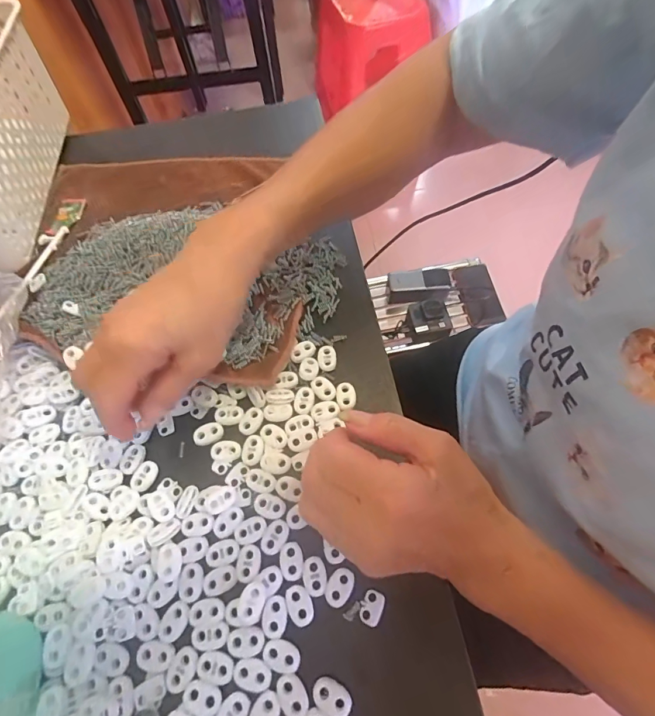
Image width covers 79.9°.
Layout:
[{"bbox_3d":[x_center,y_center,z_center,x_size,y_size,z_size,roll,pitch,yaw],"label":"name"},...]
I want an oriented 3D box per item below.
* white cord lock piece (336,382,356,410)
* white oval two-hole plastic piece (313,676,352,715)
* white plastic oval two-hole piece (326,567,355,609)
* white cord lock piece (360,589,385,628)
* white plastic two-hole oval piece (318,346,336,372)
[{"bbox_3d":[0.015,0.030,0.308,0.015,0.006,0.022,-4,63,1],"label":"white cord lock piece"},{"bbox_3d":[0.003,0.195,0.224,0.023,0.004,0.015,24,67,14],"label":"white oval two-hole plastic piece"},{"bbox_3d":[0.008,0.146,0.249,0.015,0.004,0.023,23,67,14],"label":"white plastic oval two-hole piece"},{"bbox_3d":[0.028,0.157,0.245,0.013,0.004,0.020,24,67,14],"label":"white cord lock piece"},{"bbox_3d":[0.000,0.000,0.324,0.015,0.004,0.022,-6,63,0],"label":"white plastic two-hole oval piece"}]

